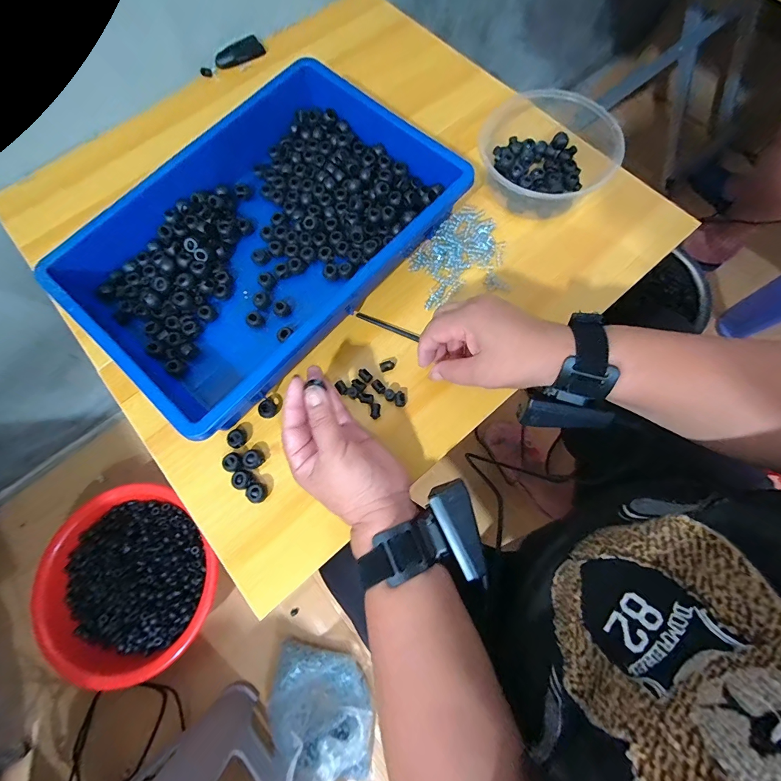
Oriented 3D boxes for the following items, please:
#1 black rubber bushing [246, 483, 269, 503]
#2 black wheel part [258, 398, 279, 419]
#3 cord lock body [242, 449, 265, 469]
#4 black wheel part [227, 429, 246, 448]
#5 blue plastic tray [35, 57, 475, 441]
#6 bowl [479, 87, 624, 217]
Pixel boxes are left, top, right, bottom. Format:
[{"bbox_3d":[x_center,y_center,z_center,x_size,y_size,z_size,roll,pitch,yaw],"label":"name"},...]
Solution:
[{"bbox_3d":[-0.117,0.091,0.328,0.015,0.011,0.017,-8,72,-1],"label":"black rubber bushing"},{"bbox_3d":[-0.114,0.019,0.350,0.018,0.010,0.017,0,72,2],"label":"black wheel part"},{"bbox_3d":[-0.124,0.062,0.336,0.015,0.012,0.016,0,72,2],"label":"cord lock body"},{"bbox_3d":[-0.141,0.044,0.342,0.017,0.011,0.016,0,72,2],"label":"black wheel part"},{"bbox_3d":[-0.129,-0.155,0.380,0.252,0.065,0.355,39,77,13],"label":"blue plastic tray"},{"bbox_3d":[0.158,-0.262,0.412,0.149,0.054,0.156,0,72,2],"label":"bowl"}]

